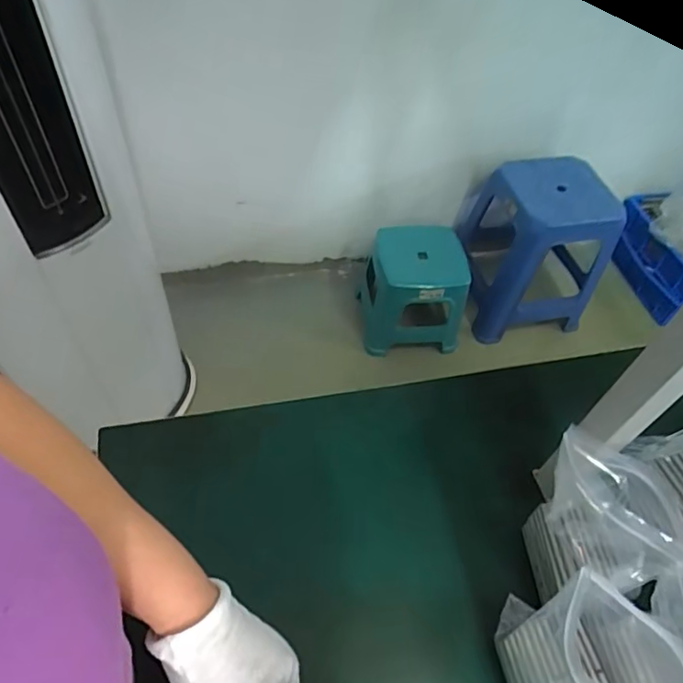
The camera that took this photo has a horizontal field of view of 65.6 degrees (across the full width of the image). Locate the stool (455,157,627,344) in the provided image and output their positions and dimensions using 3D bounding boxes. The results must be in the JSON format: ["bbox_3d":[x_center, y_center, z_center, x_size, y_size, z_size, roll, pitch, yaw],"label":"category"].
[{"bbox_3d":[0.499,-0.238,1.387,0.263,0.458,0.309,-10,55,-13],"label":"stool"}]

